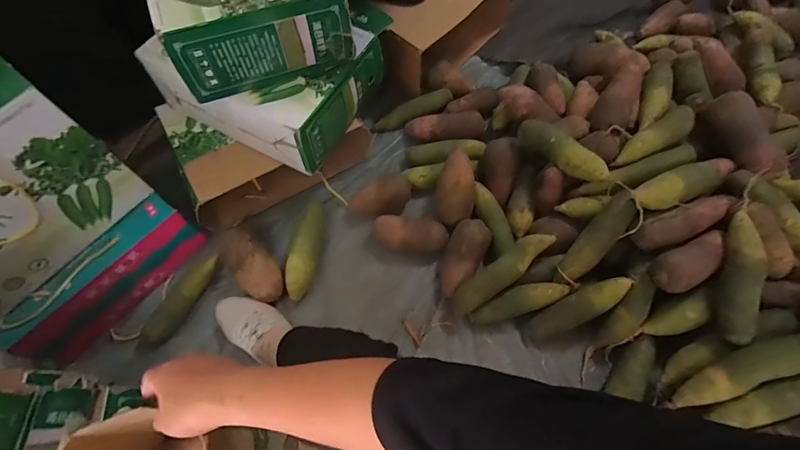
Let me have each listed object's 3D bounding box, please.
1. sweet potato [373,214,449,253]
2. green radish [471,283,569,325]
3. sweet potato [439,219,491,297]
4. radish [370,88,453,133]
[{"bbox_3d":[0.021,0.017,0.807,0.151,0.064,0.070,8,66,5],"label":"sweet potato"},{"bbox_3d":[0.220,0.146,0.745,0.183,0.040,0.047,-23,66,14],"label":"green radish"},{"bbox_3d":[0.121,0.062,0.778,0.073,0.058,0.153,26,85,12],"label":"sweet potato"},{"bbox_3d":[0.032,-0.280,0.974,0.204,0.055,0.055,-22,66,12],"label":"radish"}]

